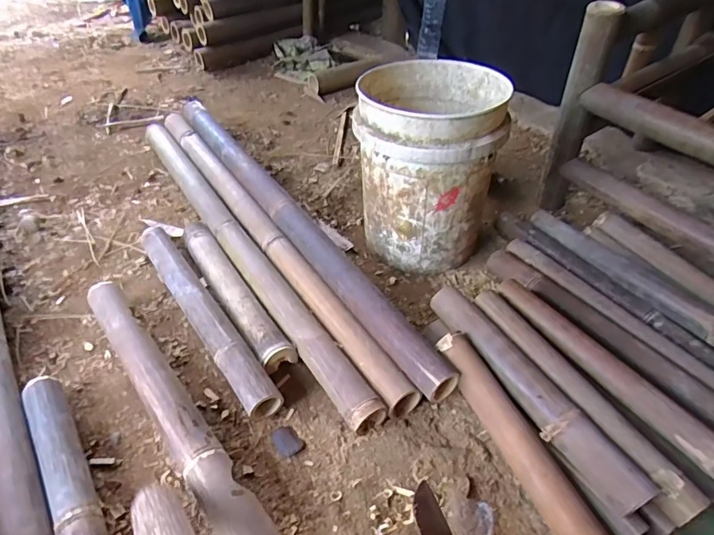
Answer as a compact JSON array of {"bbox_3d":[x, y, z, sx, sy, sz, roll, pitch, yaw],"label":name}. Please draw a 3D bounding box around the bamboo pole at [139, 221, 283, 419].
[{"bbox_3d":[-0.302,0.080,0.905,0.057,0.069,0.539,-25,49,-28],"label":"bamboo pole"}]

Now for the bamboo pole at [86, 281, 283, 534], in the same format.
[{"bbox_3d":[-0.304,0.214,0.753,0.068,0.070,0.606,-27,50,-30],"label":"bamboo pole"}]

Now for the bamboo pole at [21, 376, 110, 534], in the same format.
[{"bbox_3d":[-0.397,0.304,0.651,0.054,0.061,0.371,-24,49,-28],"label":"bamboo pole"}]

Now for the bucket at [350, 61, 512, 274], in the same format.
[{"bbox_3d":[0.142,-0.203,1.013,0.279,0.379,0.290,11,42,7],"label":"bucket"}]

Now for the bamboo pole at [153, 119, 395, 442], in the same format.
[{"bbox_3d":[-0.298,-0.083,1.077,0.068,0.070,1.147,-22,48,-26],"label":"bamboo pole"}]

